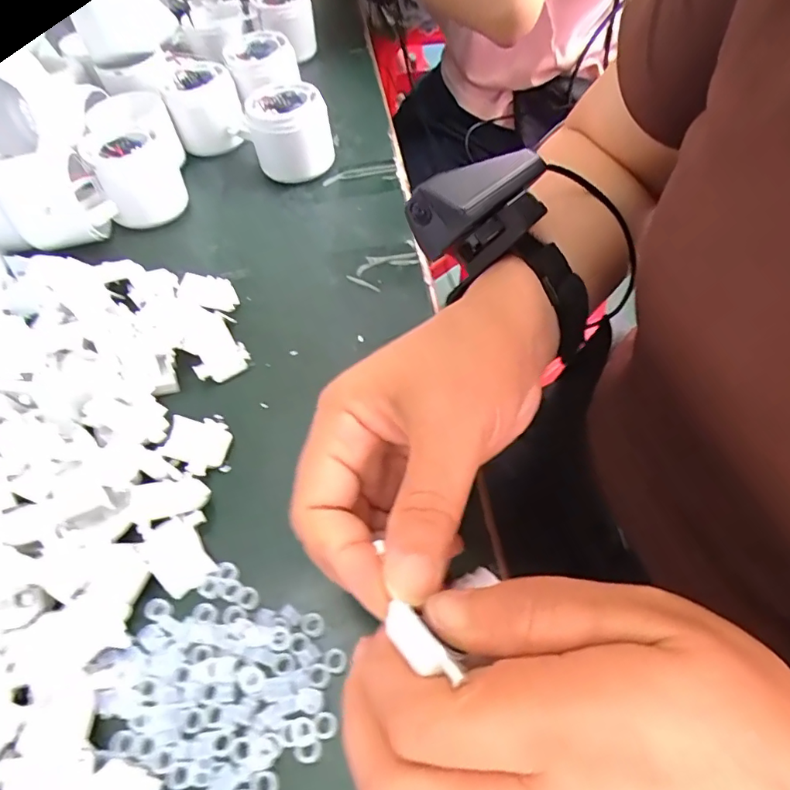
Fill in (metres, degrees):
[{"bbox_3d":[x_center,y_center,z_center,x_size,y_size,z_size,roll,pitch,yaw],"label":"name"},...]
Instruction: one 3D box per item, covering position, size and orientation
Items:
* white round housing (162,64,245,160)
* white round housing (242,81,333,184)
[{"bbox_3d":[-0.152,-0.231,0.430,0.052,0.055,0.052,-2,55,2],"label":"white round housing"},{"bbox_3d":[-0.080,-0.204,0.403,0.063,0.050,0.068,0,58,-7],"label":"white round housing"}]

